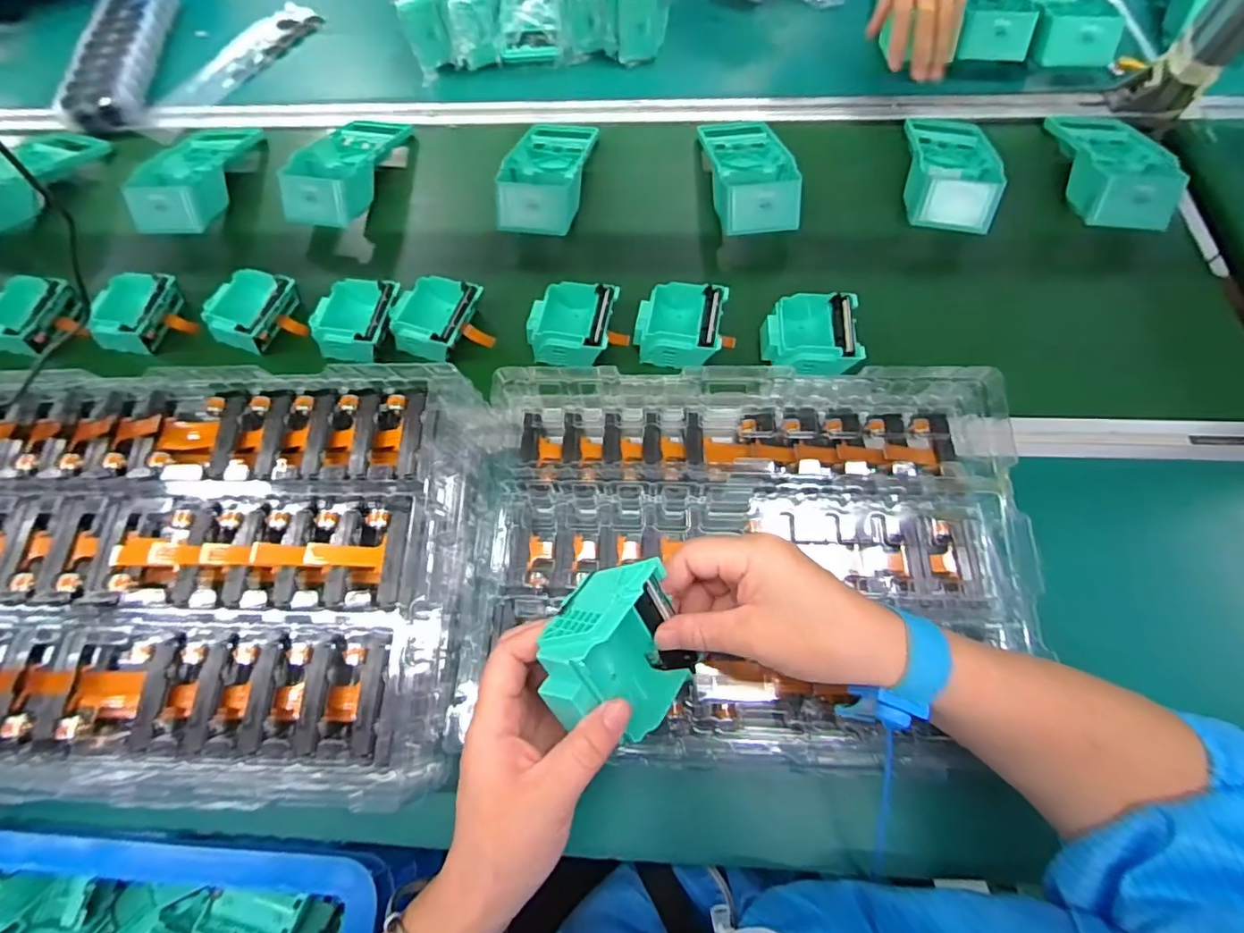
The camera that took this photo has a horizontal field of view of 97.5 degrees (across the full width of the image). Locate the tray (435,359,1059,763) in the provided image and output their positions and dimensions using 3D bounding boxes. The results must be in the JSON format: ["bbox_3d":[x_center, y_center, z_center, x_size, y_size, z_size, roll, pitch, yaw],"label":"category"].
[{"bbox_3d":[0.087,0.046,0.397,0.386,0.036,0.259,0,66,3],"label":"tray"}]

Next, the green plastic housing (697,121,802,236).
[{"bbox_3d":[0.138,-0.333,0.605,0.089,0.055,0.187,-4,66,1],"label":"green plastic housing"}]

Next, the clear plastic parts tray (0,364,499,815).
[{"bbox_3d":[-0.303,0.070,0.369,0.411,0.058,0.275,-1,66,2],"label":"clear plastic parts tray"}]

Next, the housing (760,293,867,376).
[{"bbox_3d":[0.172,-0.122,0.506,0.083,0.036,0.091,3,66,4],"label":"housing"}]

